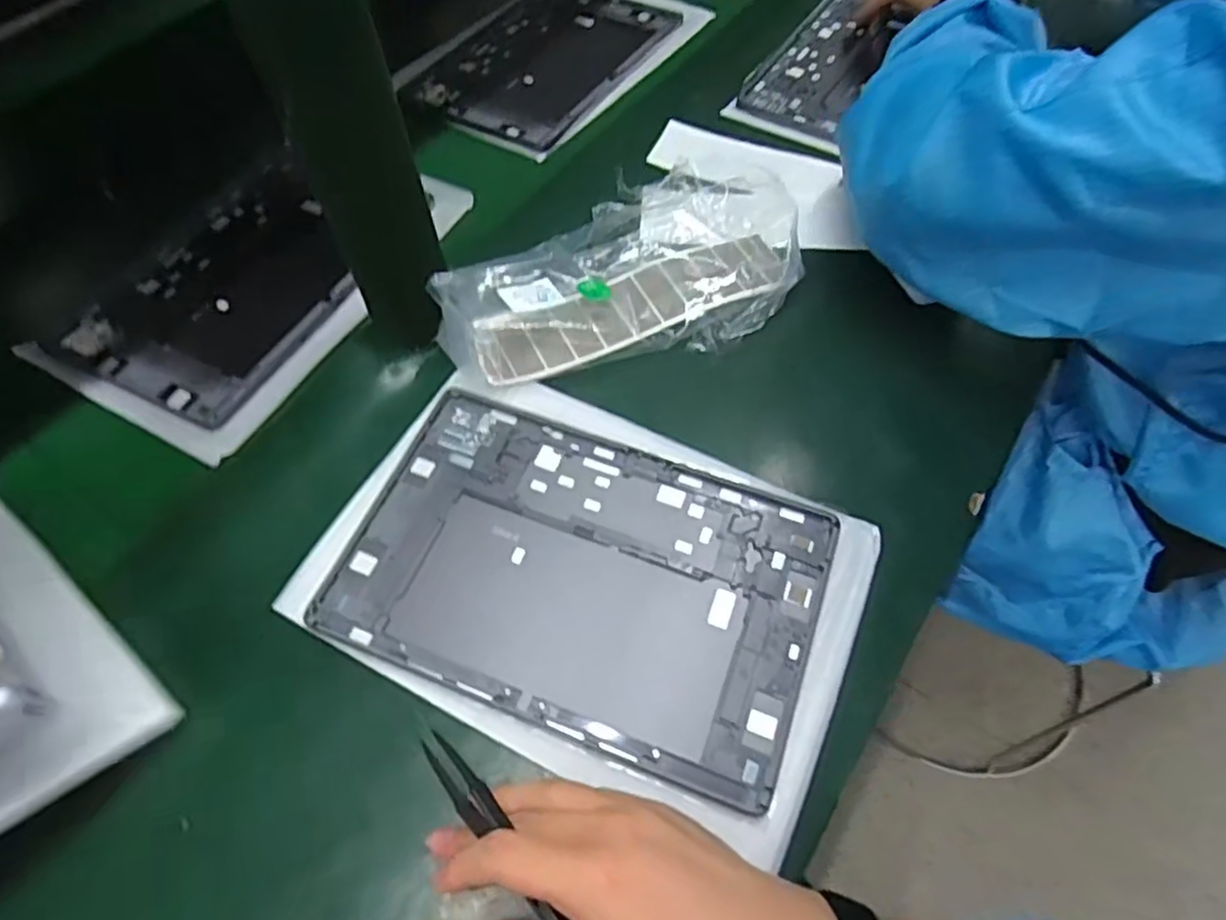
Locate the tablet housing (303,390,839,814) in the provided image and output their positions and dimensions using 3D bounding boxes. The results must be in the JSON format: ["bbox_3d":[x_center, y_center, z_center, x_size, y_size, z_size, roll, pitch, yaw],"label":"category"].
[{"bbox_3d":[-0.017,0.062,0.394,0.255,0.013,0.169,18,60,13],"label":"tablet housing"}]

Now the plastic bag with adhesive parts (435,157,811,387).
[{"bbox_3d":[0.003,-0.141,0.496,0.255,0.044,0.155,-18,59,-9],"label":"plastic bag with adhesive parts"}]

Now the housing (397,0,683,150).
[{"bbox_3d":[-0.062,-0.404,0.697,0.178,0.010,0.274,25,62,17],"label":"housing"}]

